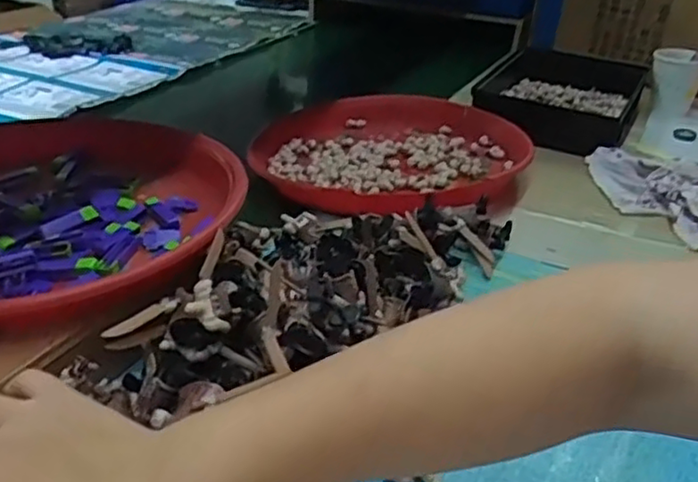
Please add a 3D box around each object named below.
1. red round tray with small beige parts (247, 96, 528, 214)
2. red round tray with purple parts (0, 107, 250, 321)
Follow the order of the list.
[{"bbox_3d":[0.048,-0.113,0.822,0.315,0.037,0.315,0,28,0],"label":"red round tray with small beige parts"},{"bbox_3d":[-0.249,-0.032,0.544,0.326,0.051,0.303,1,30,-1],"label":"red round tray with purple parts"}]

